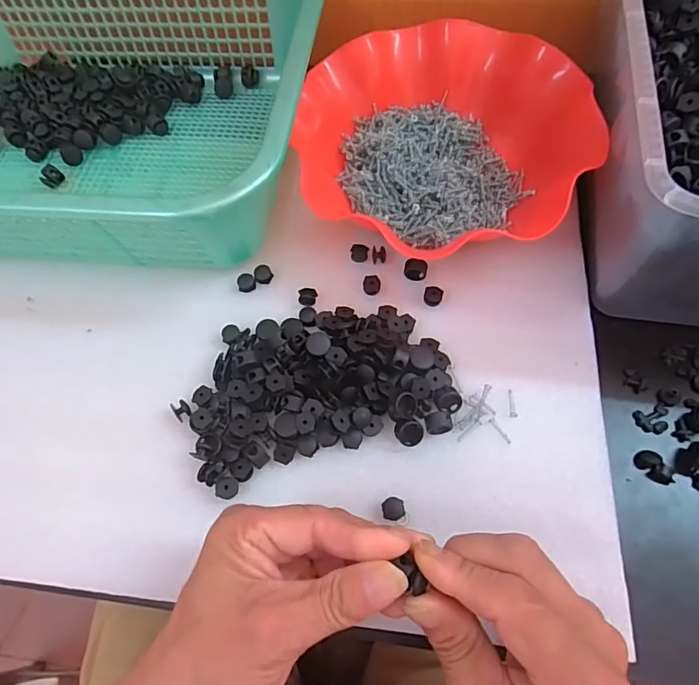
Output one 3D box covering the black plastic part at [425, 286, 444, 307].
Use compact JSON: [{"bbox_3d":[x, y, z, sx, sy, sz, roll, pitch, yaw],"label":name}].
[{"bbox_3d":[0.062,-0.035,0.359,0.013,0.008,0.014,-1,64,2],"label":"black plastic part"}]

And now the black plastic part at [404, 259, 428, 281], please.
[{"bbox_3d":[0.050,-0.055,0.368,0.017,0.011,0.012,11,65,8],"label":"black plastic part"}]

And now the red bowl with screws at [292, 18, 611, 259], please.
[{"bbox_3d":[0.069,-0.157,0.382,0.209,0.054,0.212,-1,64,2],"label":"red bowl with screws"}]

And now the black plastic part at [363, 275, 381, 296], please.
[{"bbox_3d":[0.017,-0.044,0.367,0.013,0.009,0.014,3,65,4],"label":"black plastic part"}]

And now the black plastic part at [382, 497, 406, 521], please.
[{"bbox_3d":[0.027,0.101,0.297,0.013,0.007,0.013,-6,64,0],"label":"black plastic part"}]

